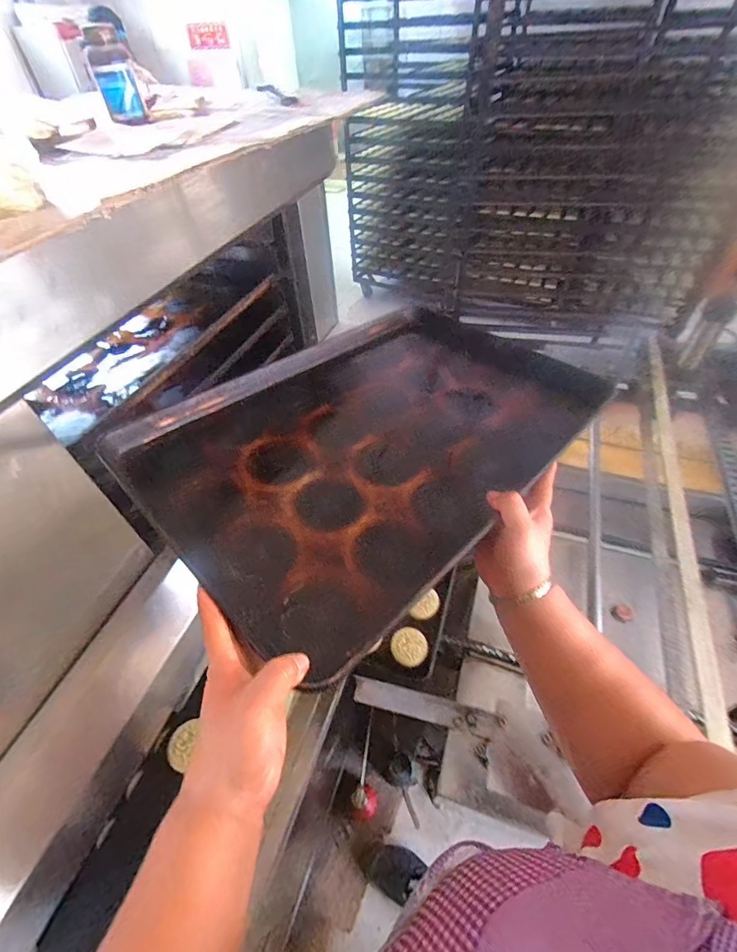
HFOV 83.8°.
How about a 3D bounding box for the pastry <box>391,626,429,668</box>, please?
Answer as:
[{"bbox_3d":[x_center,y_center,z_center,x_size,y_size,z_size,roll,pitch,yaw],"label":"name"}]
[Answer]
[{"bbox_3d":[0.082,0.339,0.816,0.070,0.014,0.073,-6,50,-2],"label":"pastry"}]

